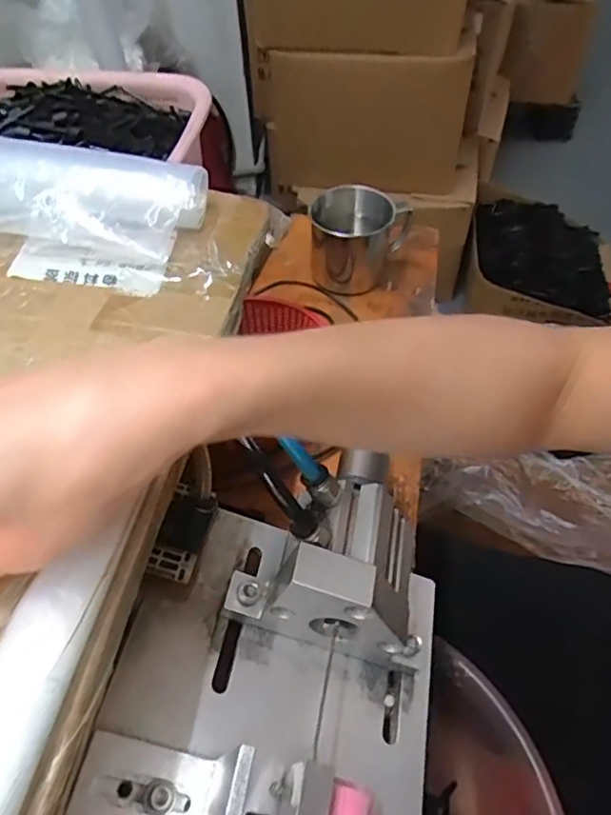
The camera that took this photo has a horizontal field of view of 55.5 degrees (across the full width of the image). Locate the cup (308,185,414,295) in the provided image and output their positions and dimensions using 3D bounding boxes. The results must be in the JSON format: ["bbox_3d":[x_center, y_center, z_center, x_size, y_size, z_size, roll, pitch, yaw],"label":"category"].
[{"bbox_3d":[0.046,-0.147,0.513,0.081,0.065,0.081,-1,50,2],"label":"cup"}]

